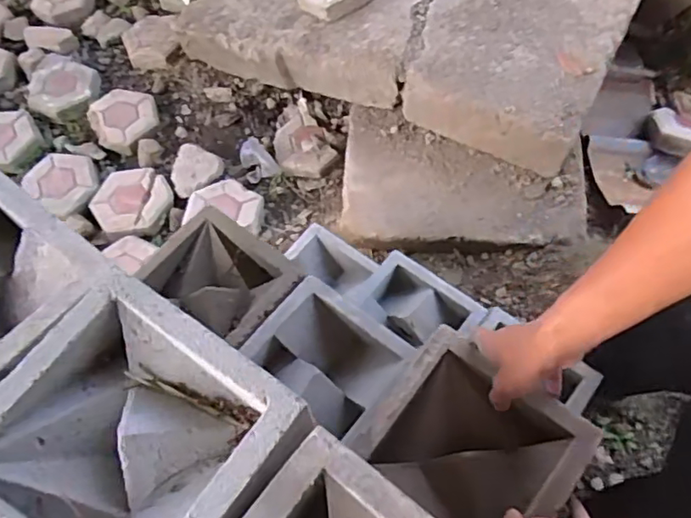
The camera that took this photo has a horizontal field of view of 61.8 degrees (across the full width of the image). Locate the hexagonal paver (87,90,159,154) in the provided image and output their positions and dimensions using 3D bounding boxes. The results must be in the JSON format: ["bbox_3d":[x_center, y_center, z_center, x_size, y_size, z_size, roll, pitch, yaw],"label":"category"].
[{"bbox_3d":[-0.653,-0.426,1.701,0.195,0.058,0.223,-29,63,-13],"label":"hexagonal paver"}]

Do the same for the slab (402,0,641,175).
[{"bbox_3d":[0.430,-0.574,1.516,0.514,0.155,0.606,24,64,16],"label":"slab"}]

